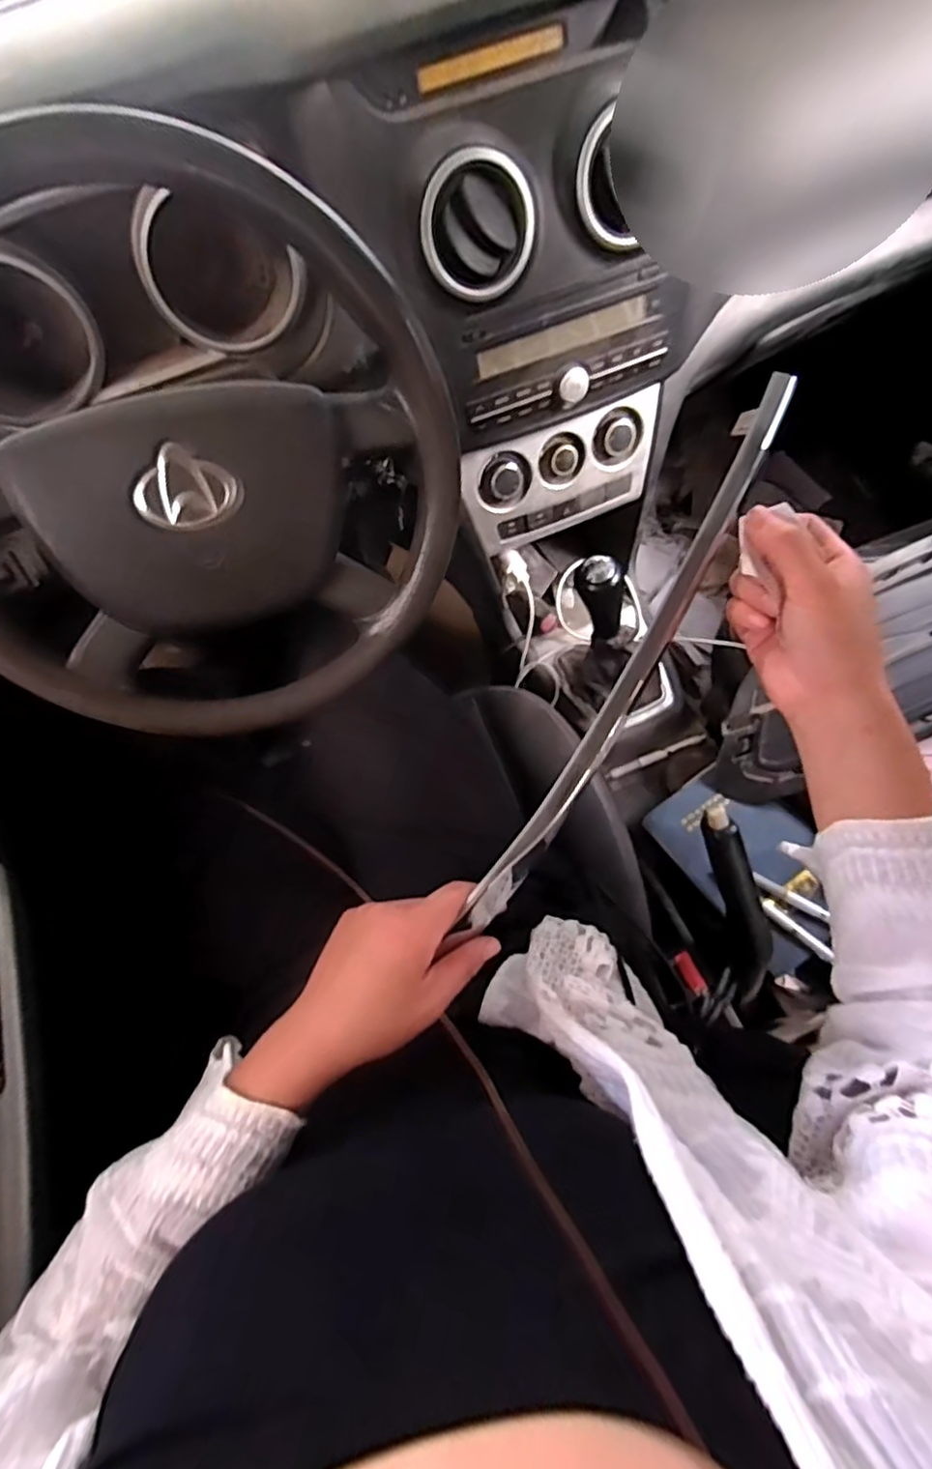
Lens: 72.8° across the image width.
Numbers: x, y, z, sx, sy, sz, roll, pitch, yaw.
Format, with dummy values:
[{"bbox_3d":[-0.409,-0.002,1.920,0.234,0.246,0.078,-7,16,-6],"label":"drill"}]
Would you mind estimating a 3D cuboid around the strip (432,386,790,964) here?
[{"bbox_3d":[0.103,-0.042,0.392,0.029,0.007,0.396,30,89,-9],"label":"strip"}]

